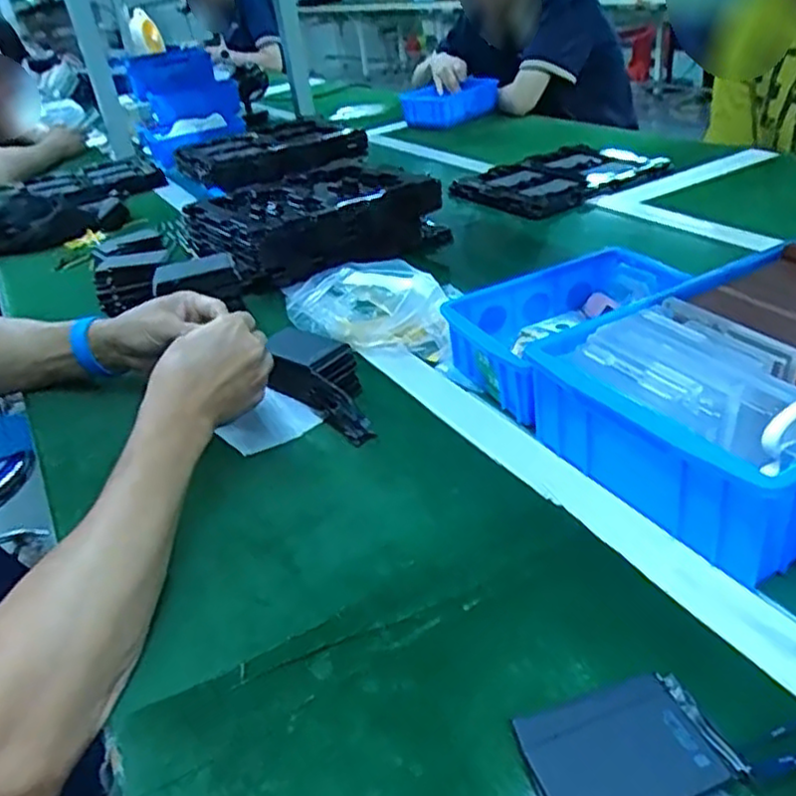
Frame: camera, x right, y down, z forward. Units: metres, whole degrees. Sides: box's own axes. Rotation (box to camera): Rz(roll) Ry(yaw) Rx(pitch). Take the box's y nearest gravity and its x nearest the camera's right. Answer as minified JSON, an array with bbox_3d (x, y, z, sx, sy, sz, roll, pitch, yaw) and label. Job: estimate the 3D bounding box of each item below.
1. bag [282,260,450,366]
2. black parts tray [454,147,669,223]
[{"bbox_3d":[-0.022,-0.089,0.703,0.167,0.063,0.088,16,39,35],"label":"bag"},{"bbox_3d":[0.247,-0.341,1.104,0.313,0.026,0.238,-28,36,-28],"label":"black parts tray"}]

